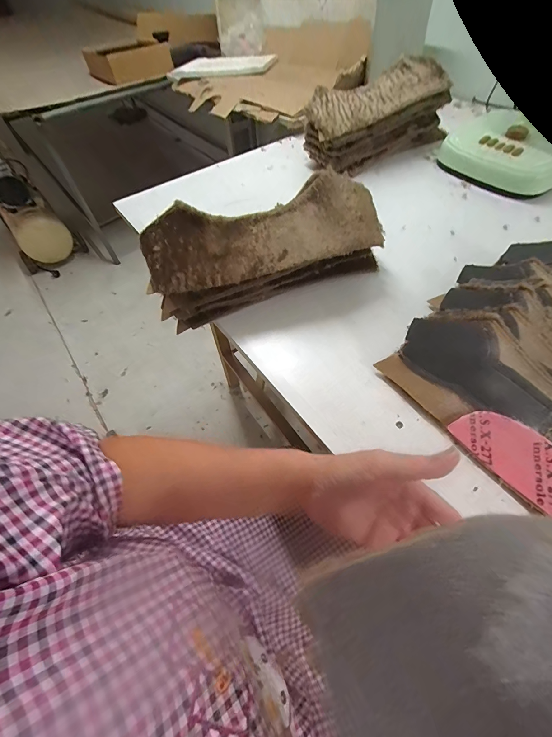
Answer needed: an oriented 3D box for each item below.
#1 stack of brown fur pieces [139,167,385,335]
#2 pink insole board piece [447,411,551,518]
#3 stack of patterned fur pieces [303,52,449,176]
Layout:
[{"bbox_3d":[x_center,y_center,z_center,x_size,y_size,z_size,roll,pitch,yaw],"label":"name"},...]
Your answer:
[{"bbox_3d":[-0.014,-0.183,0.490,0.352,0.116,0.123,-18,58,-8],"label":"stack of brown fur pieces"},{"bbox_3d":[0.262,0.096,0.337,0.132,0.004,0.059,47,108,27],"label":"pink insole board piece"},{"bbox_3d":[0.235,-0.588,0.741,0.359,0.130,0.145,-33,61,-17],"label":"stack of patterned fur pieces"}]

